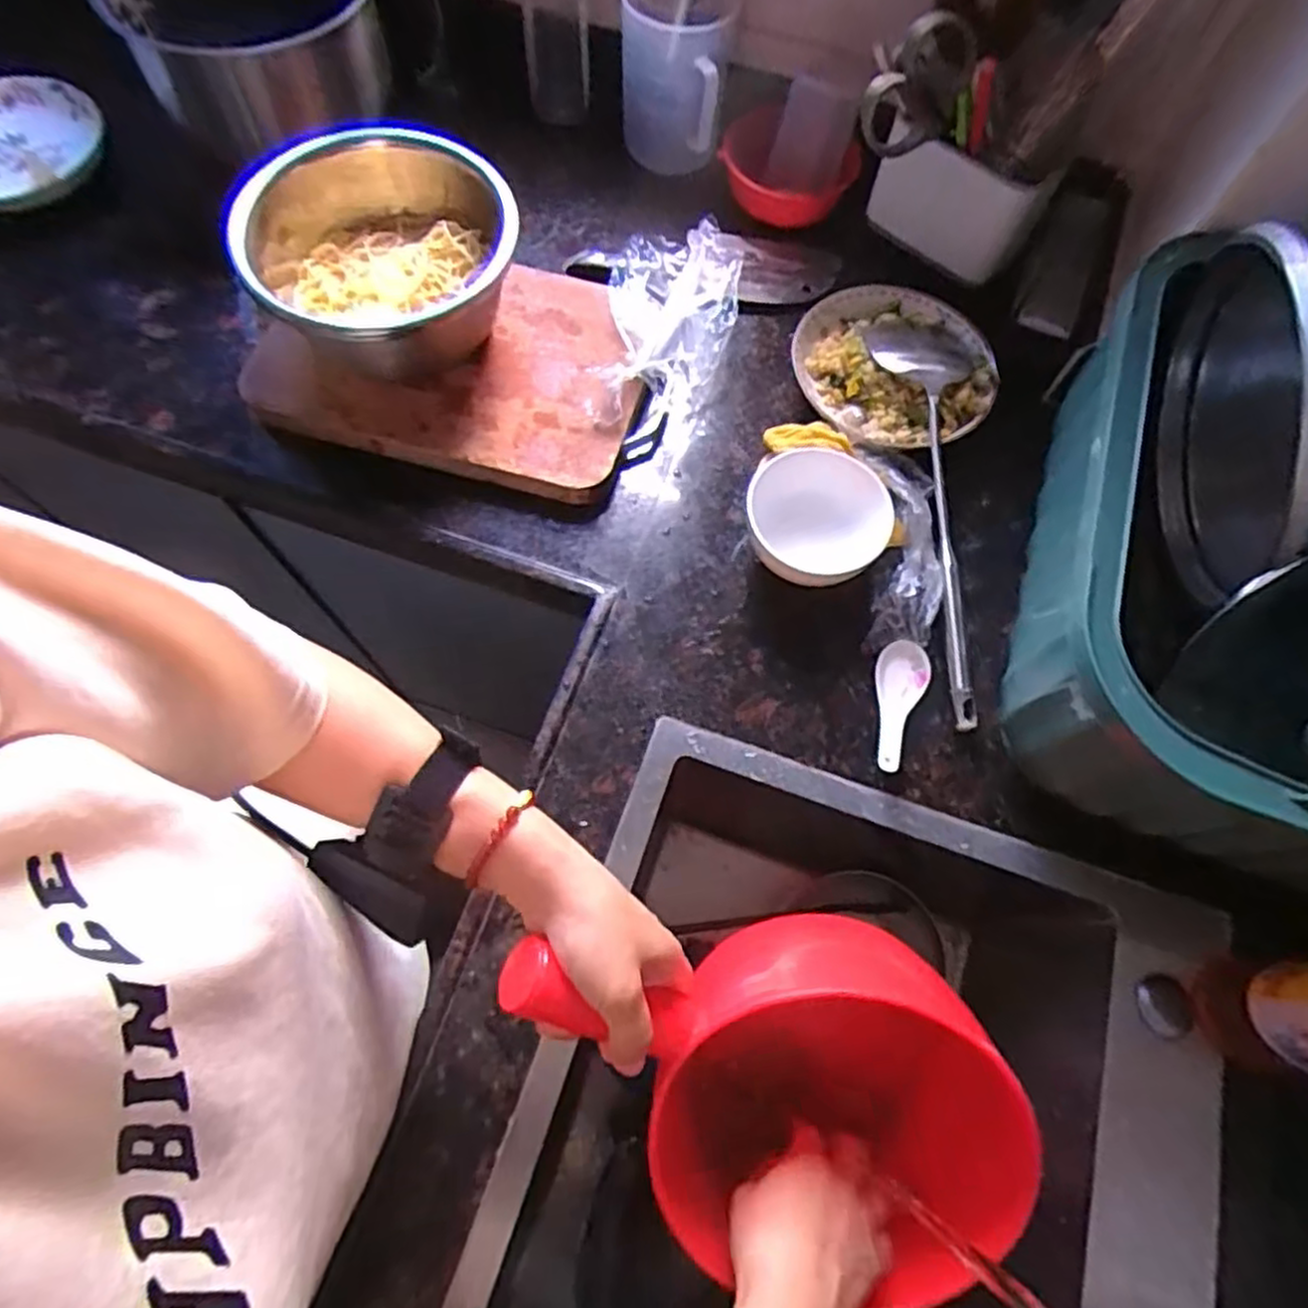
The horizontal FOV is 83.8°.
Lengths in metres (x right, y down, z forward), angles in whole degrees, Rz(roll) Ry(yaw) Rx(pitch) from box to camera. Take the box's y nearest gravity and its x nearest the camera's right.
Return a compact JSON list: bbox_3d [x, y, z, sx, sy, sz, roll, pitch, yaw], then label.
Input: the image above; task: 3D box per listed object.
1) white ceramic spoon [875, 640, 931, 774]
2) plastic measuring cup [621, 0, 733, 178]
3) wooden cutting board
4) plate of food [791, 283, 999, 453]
[{"bbox_3d":[0.182,0.041,0.544,0.037,0.029,0.115,21,49,5],"label":"white ceramic spoon"},{"bbox_3d":[0.022,-0.586,0.750,0.110,0.156,0.120,1,68,-3],"label":"plastic measuring cup"},{"bbox_3d":[-0.173,-0.266,0.654,0.326,0.039,0.224,14,68,3],"label":"wooden cutting board"},{"bbox_3d":[0.219,-0.260,0.669,0.165,0.045,0.179,1,68,-3],"label":"plate of food"}]

